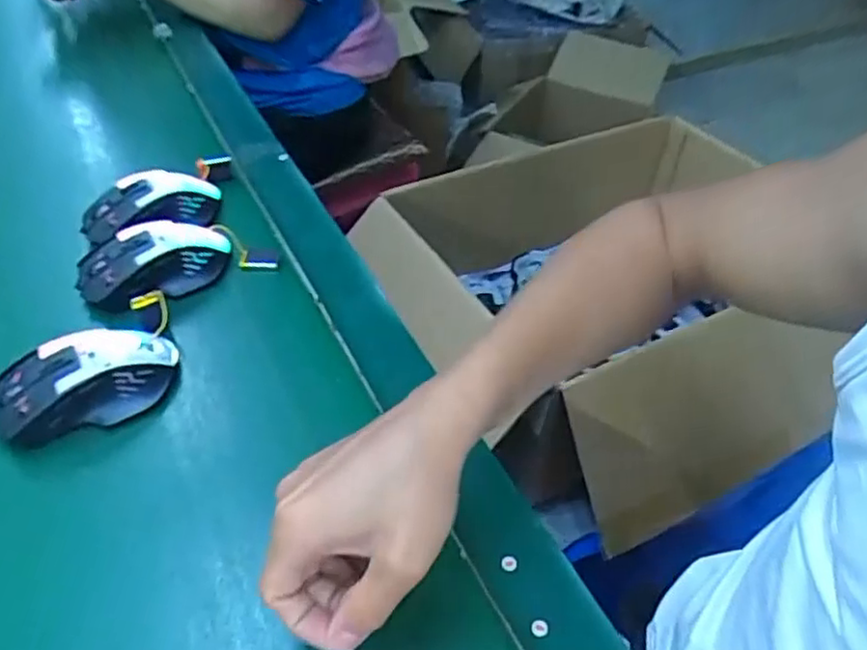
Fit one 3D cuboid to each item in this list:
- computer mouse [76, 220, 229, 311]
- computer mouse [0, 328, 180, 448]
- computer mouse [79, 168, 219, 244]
[{"bbox_3d":[-0.223,-0.051,0.540,0.118,0.035,0.064,-20,49,-21],"label":"computer mouse"},{"bbox_3d":[-0.234,0.039,0.452,0.119,0.040,0.065,-17,48,-19],"label":"computer mouse"},{"bbox_3d":[-0.247,-0.108,0.592,0.114,0.039,0.061,-32,54,-30],"label":"computer mouse"}]

